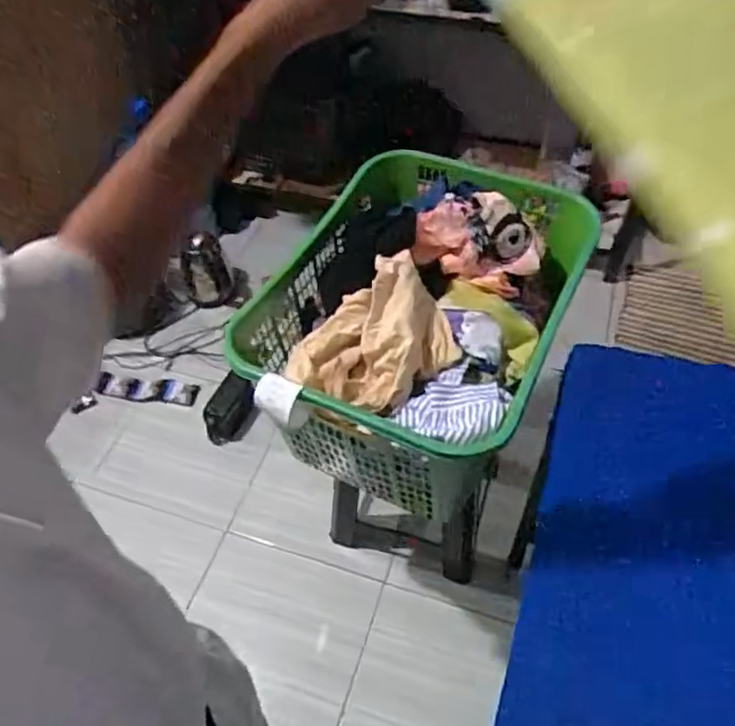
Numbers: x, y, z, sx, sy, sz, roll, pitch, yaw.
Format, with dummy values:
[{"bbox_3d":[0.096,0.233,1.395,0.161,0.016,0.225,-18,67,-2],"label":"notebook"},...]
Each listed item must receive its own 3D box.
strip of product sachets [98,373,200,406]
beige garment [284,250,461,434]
[{"bbox_3d":[-0.624,0.074,1.815,0.296,0.027,0.089,5,52,5],"label":"strip of product sachets"},{"bbox_3d":[0.007,-0.031,0.916,0.234,0.104,0.157,-34,58,-23],"label":"beige garment"}]

